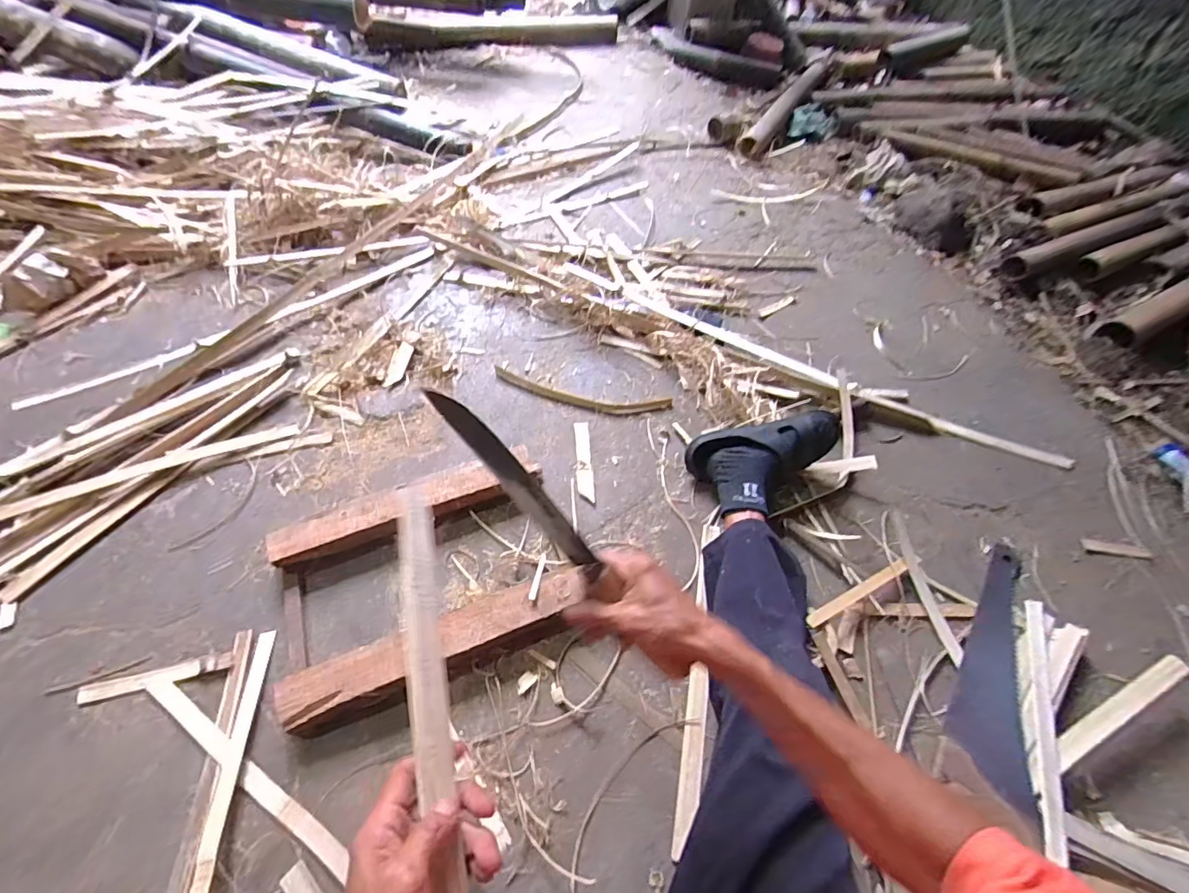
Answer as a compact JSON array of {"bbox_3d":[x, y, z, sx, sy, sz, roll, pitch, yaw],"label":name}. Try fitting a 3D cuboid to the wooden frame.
[{"bbox_3d":[-0.232,0.179,0.718,0.387,0.066,0.285,-19,57,-17],"label":"wooden frame"}]

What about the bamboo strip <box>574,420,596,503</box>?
[{"bbox_3d":[-0.018,0.022,0.872,0.026,0.004,0.159,-2,54,-5],"label":"bamboo strip"}]

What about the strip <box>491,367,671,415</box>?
[{"bbox_3d":[-0.025,-0.095,0.958,0.335,0.012,0.066,10,54,4],"label":"strip"}]

